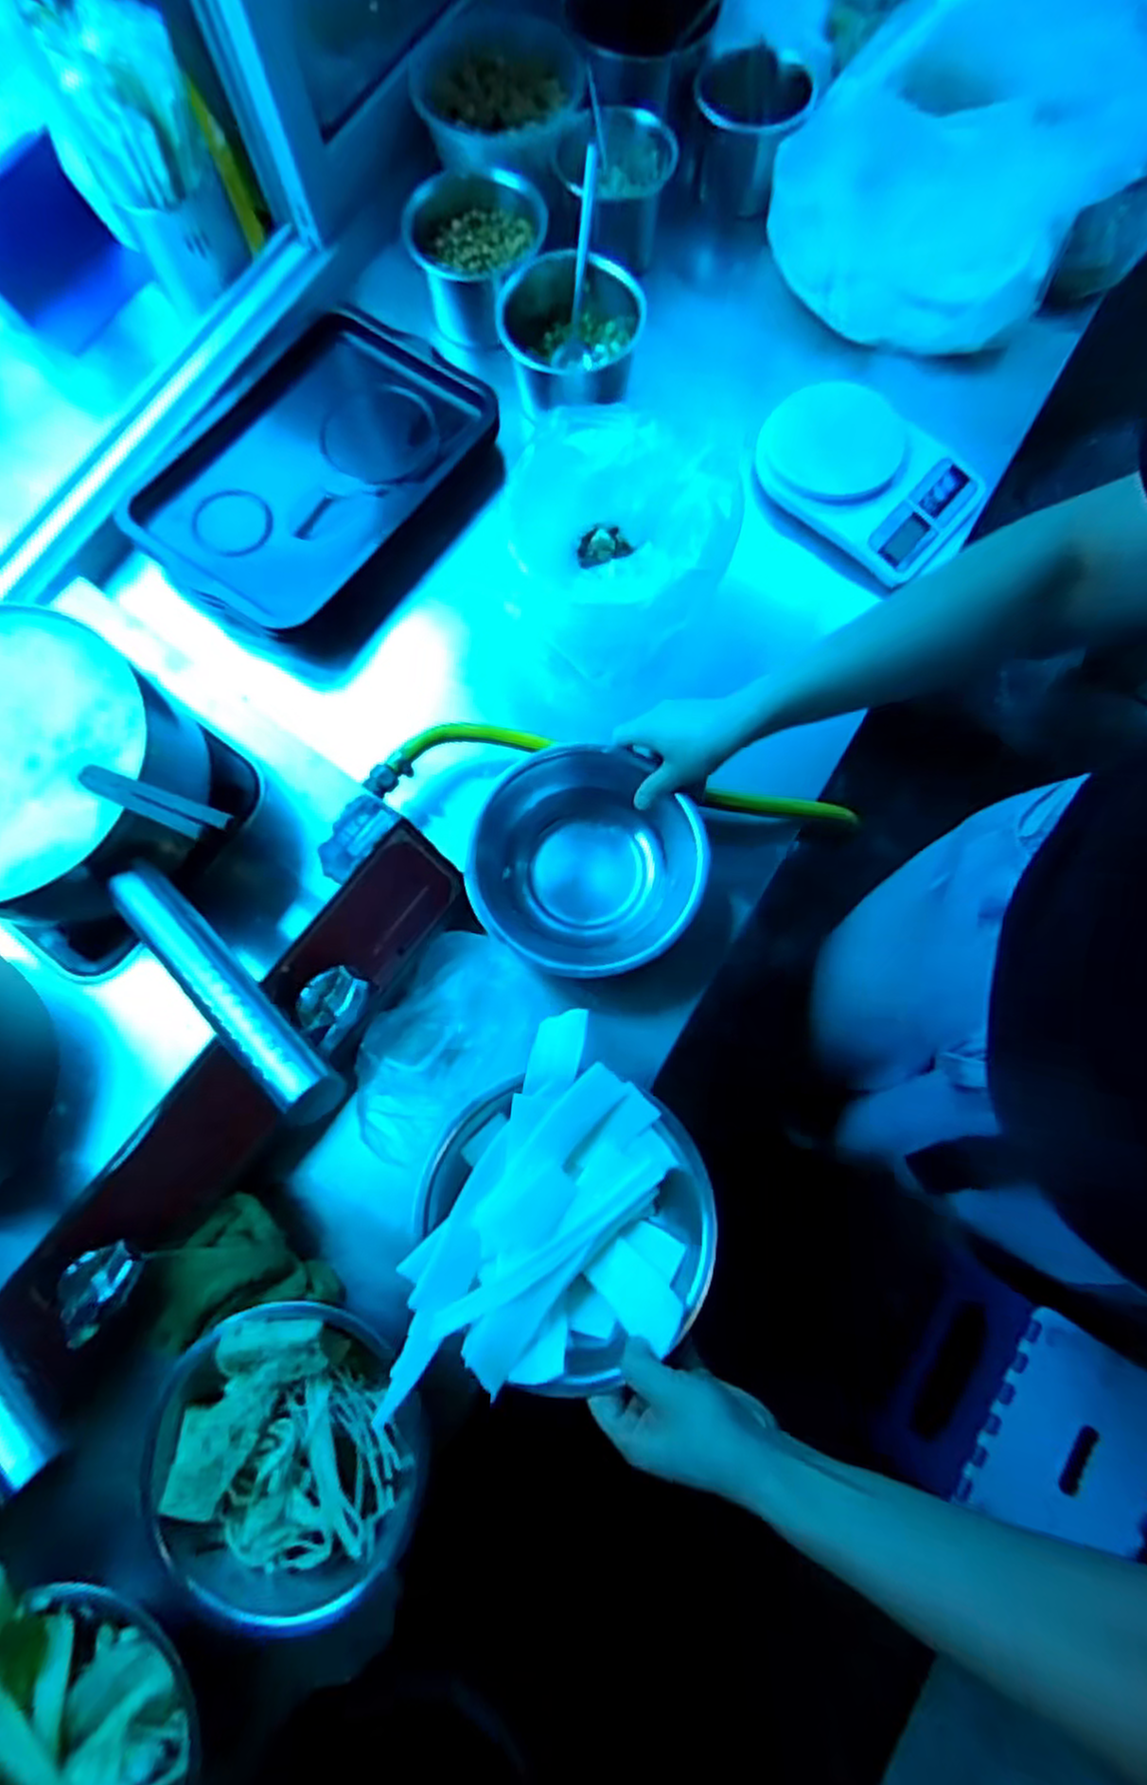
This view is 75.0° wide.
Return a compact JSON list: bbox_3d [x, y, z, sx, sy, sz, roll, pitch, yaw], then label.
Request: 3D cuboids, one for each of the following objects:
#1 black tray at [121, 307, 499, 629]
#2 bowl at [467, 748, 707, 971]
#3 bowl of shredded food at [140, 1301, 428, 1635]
[{"bbox_3d":[-0.246,-0.393,0.692,0.239,0.044,0.321,36,80,9],"label":"black tray"},{"bbox_3d":[0.009,-0.019,0.610,0.176,0.064,0.177,0,77,1],"label":"bowl"},{"bbox_3d":[-0.194,0.381,0.504,0.179,0.059,0.184,0,77,1],"label":"bowl of shredded food"}]

